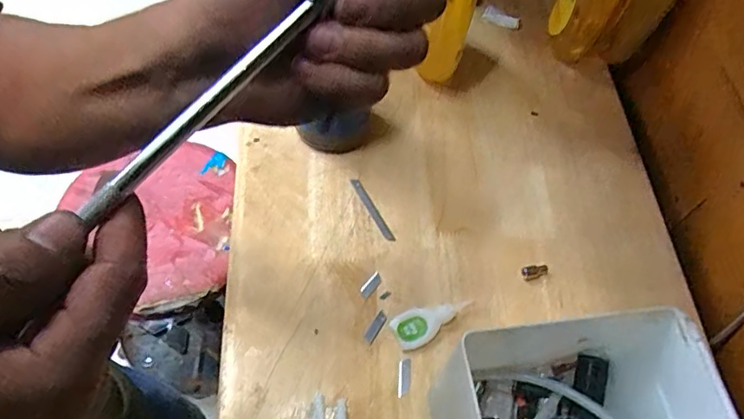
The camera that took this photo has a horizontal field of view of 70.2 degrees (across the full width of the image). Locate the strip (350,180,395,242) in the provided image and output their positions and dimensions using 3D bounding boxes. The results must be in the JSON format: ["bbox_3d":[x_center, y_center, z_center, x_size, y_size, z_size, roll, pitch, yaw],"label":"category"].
[{"bbox_3d":[0.001,0.000,0.552,0.008,0.004,0.082,-25,64,-16],"label":"strip"}]

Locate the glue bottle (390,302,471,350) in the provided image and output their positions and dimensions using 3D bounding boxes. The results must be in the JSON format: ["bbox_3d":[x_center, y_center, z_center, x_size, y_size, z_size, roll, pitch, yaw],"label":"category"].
[{"bbox_3d":[0.055,0.099,0.489,0.074,0.015,0.032,-27,64,-17],"label":"glue bottle"}]

